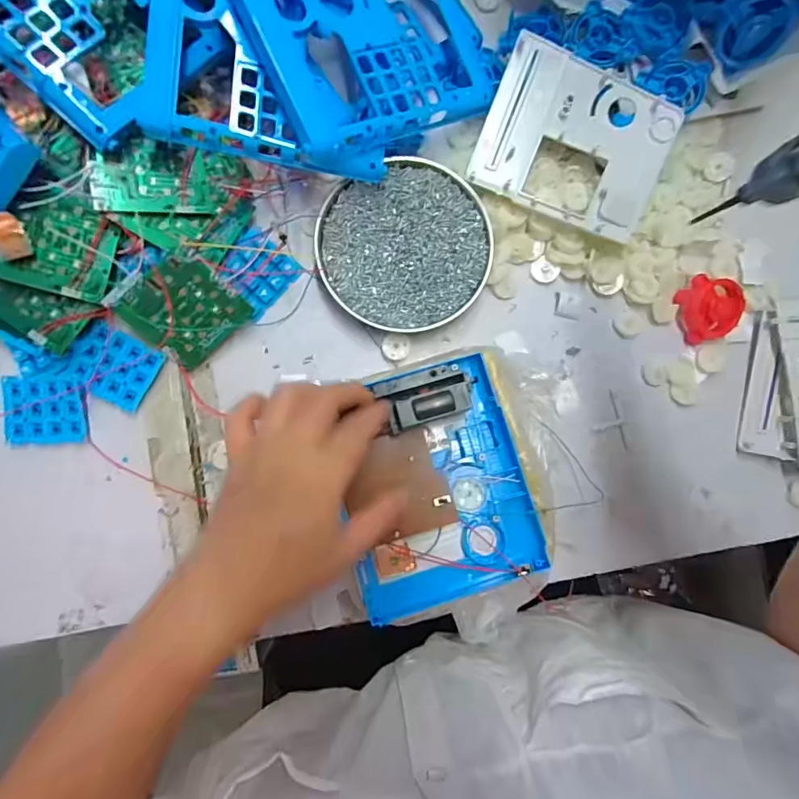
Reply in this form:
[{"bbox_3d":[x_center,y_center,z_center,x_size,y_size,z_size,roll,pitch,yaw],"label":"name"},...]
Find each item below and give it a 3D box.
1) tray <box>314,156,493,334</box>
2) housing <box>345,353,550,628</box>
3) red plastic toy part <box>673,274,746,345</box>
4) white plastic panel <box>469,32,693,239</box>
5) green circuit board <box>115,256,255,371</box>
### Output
[{"bbox_3d":[0.004,-0.123,0.365,0.133,0.018,0.130,0,88,-4],"label":"tray"},{"bbox_3d":[0.026,0.061,0.322,0.135,0.036,0.166,-15,89,-4],"label":"housing"},{"bbox_3d":[0.260,-0.077,0.377,0.046,0.020,0.052,-17,89,-4],"label":"red plastic toy part"},{"bbox_3d":[0.140,-0.203,0.359,0.142,0.005,0.113,21,99,0],"label":"white plastic panel"},{"bbox_3d":[-0.157,-0.064,0.336,0.069,0.006,0.070,-41,122,6],"label":"green circuit board"}]

